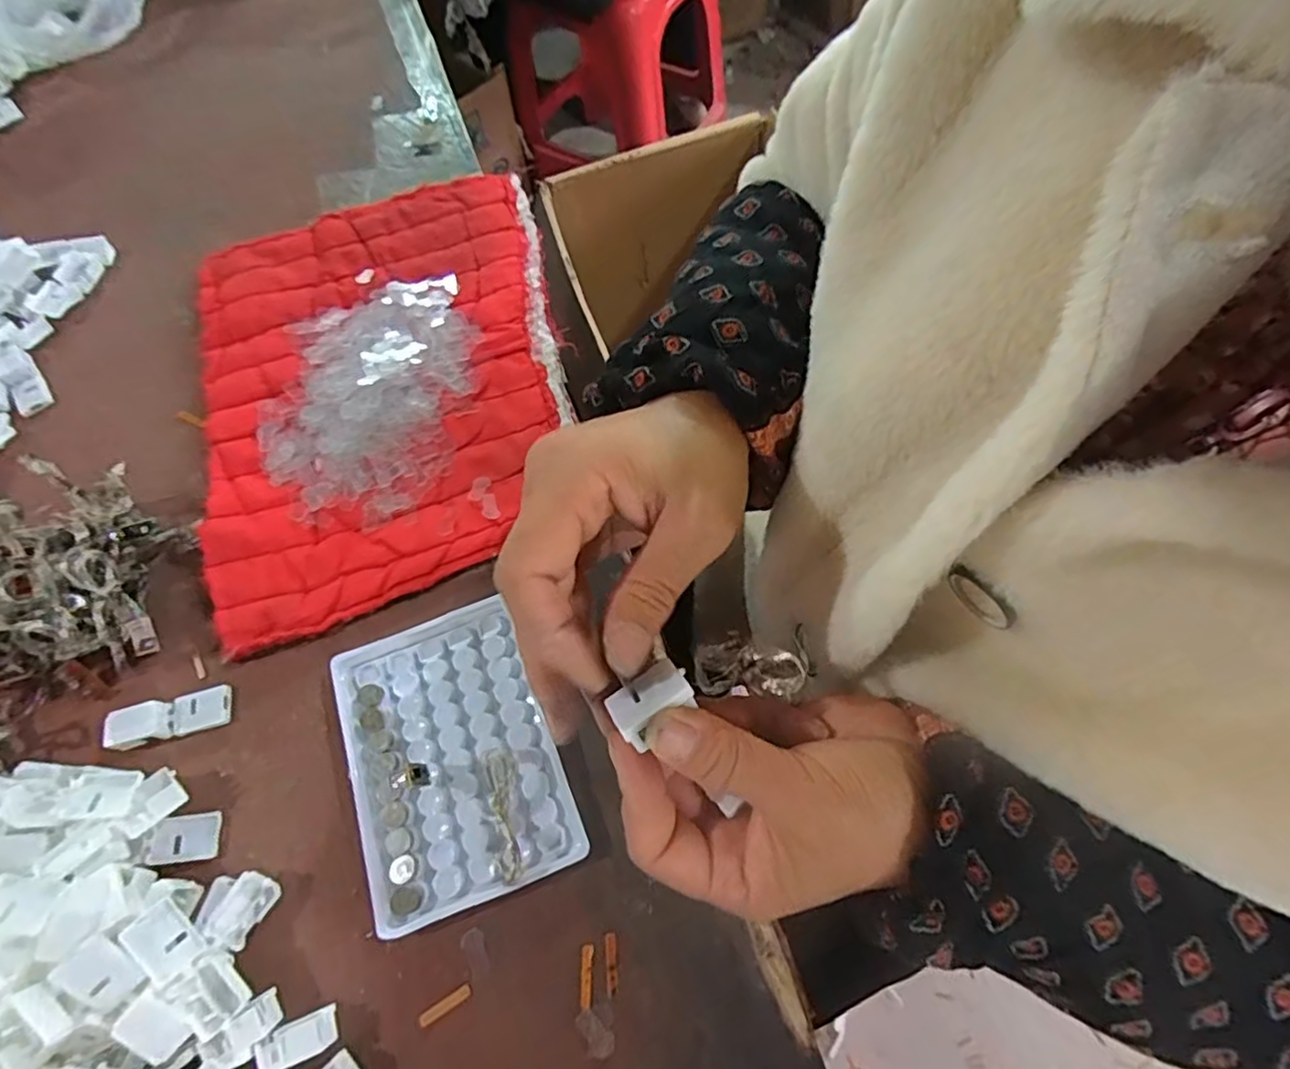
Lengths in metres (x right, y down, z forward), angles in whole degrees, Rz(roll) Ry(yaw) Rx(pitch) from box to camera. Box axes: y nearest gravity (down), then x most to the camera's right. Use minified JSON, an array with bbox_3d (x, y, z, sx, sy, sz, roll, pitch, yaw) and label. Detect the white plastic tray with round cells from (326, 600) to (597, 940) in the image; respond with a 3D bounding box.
[{"bbox_3d":[-0.093,0.102,0.303,0.093,0.009,0.129,-22,65,-8],"label":"white plastic tray with round cells"}]

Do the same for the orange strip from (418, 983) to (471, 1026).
[{"bbox_3d":[-0.082,0.193,0.265,0.023,0.004,0.005,-30,67,-11],"label":"orange strip"}]

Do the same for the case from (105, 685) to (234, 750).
[{"bbox_3d":[-0.235,0.090,0.320,0.056,0.011,0.020,-15,65,-4],"label":"case"}]

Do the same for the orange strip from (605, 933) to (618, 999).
[{"bbox_3d":[-0.014,0.177,0.267,0.005,0.004,0.022,-6,64,0],"label":"orange strip"}]

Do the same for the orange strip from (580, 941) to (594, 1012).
[{"bbox_3d":[-0.024,0.181,0.266,0.005,0.004,0.023,0,64,3],"label":"orange strip"}]

